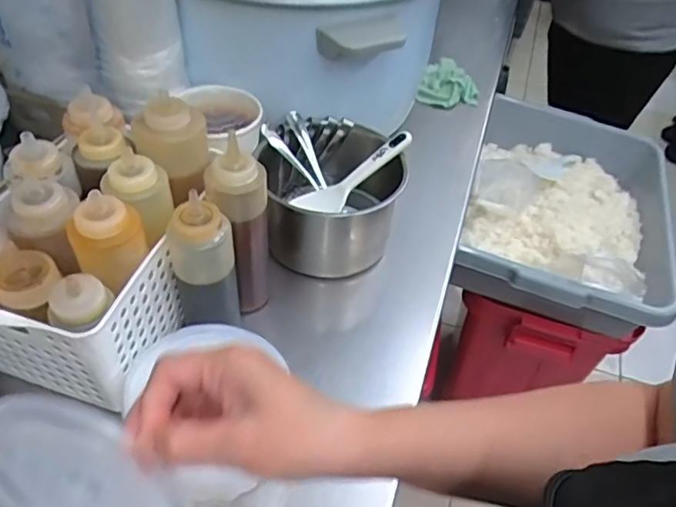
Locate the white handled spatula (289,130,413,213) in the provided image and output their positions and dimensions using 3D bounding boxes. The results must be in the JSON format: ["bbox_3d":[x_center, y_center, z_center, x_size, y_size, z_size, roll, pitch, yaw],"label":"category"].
[{"bbox_3d":[0.021,-0.089,0.667,0.158,0.016,0.055,-36,52,7],"label":"white handled spatula"}]

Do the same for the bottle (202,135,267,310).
[{"bbox_3d":[-0.094,-0.019,0.561,0.052,0.201,0.048,3,47,-3],"label":"bottle"}]

